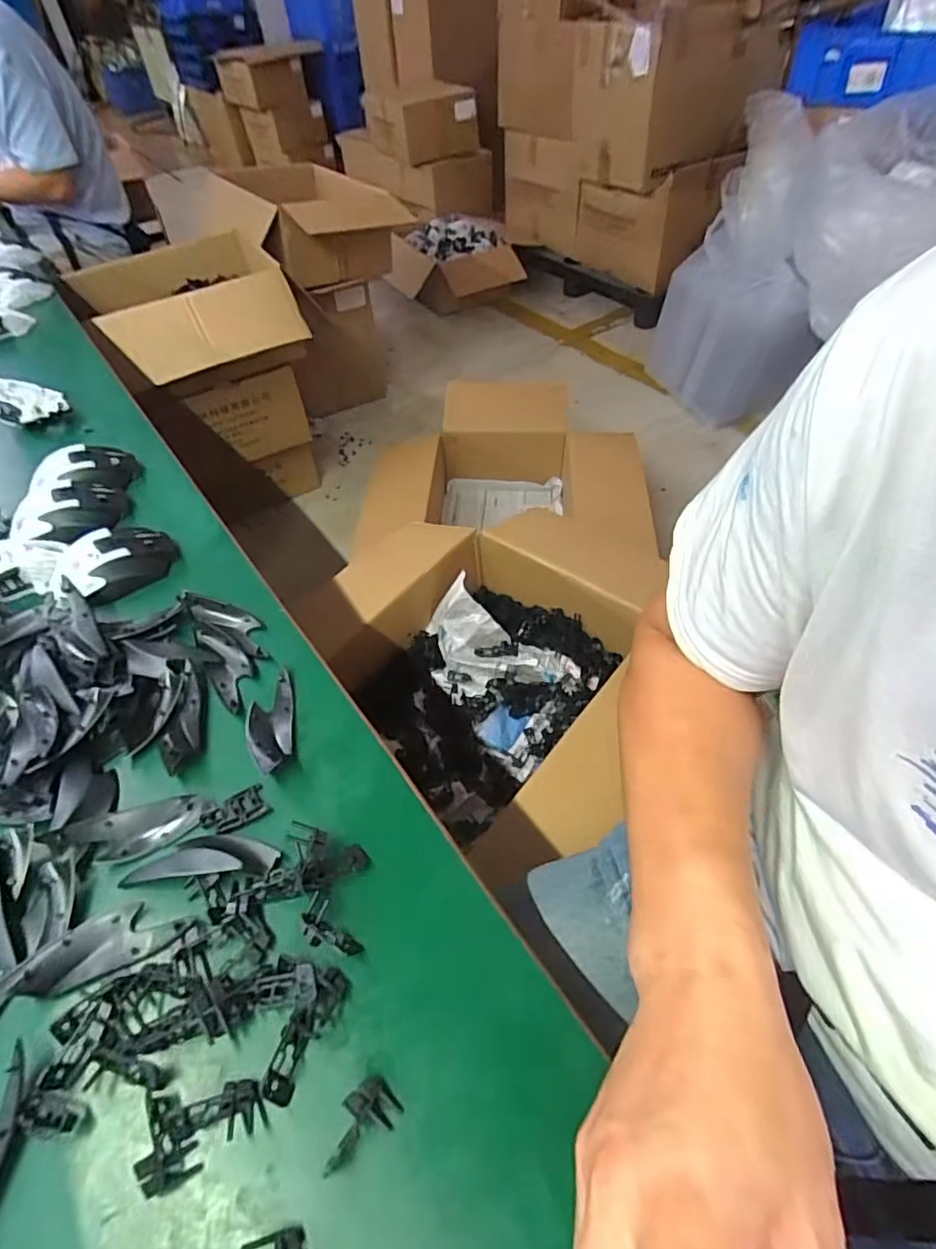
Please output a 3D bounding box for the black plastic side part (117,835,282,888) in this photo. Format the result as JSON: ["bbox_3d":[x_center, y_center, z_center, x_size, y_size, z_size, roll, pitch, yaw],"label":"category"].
[{"bbox_3d":[-0.177,0.152,0.387,0.098,0.019,0.031,-4,48,2],"label":"black plastic side part"}]

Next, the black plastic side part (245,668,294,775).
[{"bbox_3d":[-0.157,0.074,0.461,0.034,0.017,0.091,-11,48,-4],"label":"black plastic side part"}]

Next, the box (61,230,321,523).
[{"bbox_3d":[-0.657,-0.601,1.566,0.445,0.606,0.485,-27,52,-17],"label":"box"}]

